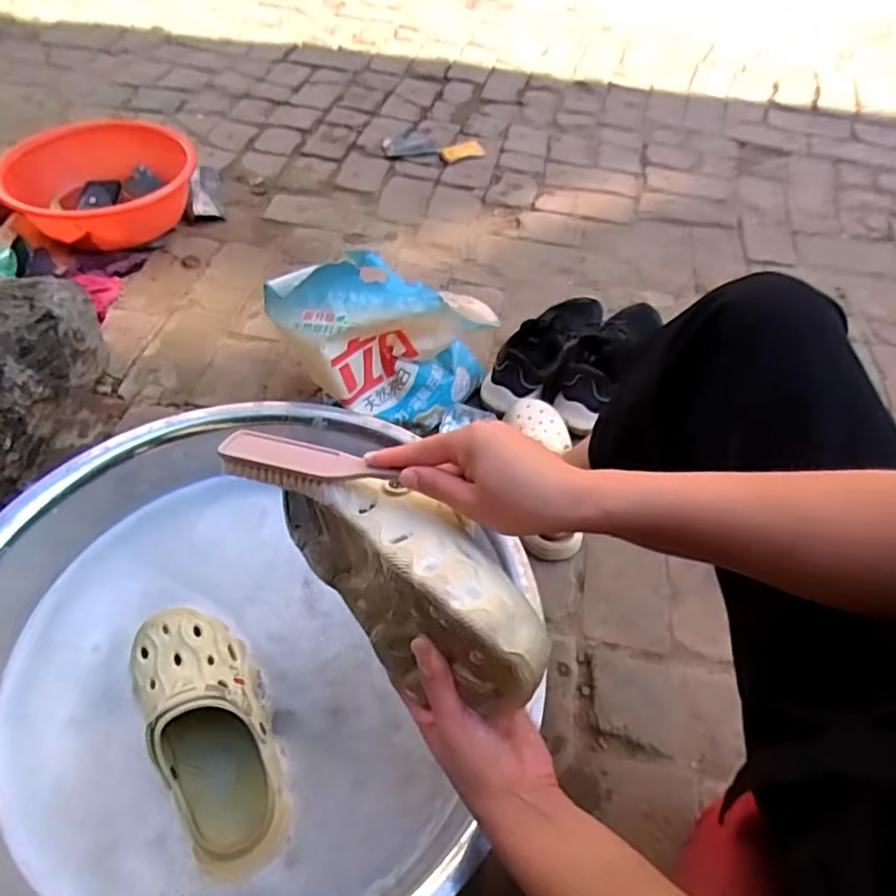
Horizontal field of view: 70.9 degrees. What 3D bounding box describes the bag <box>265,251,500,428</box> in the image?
[{"bbox_3d":[-0.079,-0.147,0.890,0.299,0.241,0.111,-11,54,-12],"label":"bag"}]

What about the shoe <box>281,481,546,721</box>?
[{"bbox_3d":[-0.036,0.090,0.458,0.254,0.105,0.088,25,54,39],"label":"shoe"}]

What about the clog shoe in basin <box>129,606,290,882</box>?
[{"bbox_3d":[-0.239,0.270,0.629,0.110,0.086,0.267,-27,59,-23],"label":"clog shoe in basin"}]

